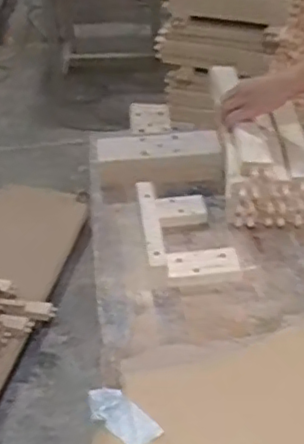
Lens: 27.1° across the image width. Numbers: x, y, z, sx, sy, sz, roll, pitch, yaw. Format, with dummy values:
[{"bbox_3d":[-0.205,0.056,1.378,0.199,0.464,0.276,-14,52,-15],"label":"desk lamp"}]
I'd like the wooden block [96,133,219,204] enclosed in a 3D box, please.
[{"bbox_3d":[0.013,-0.110,1.195,0.233,0.084,0.111,-6,38,-3],"label":"wooden block"}]

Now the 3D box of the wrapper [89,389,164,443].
[{"bbox_3d":[-0.039,0.240,0.780,0.103,0.013,0.046,29,48,34],"label":"wrapper"}]

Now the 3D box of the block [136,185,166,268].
[{"bbox_3d":[0.000,0.000,1.039,0.029,0.022,0.213,-6,38,-4],"label":"block"}]

